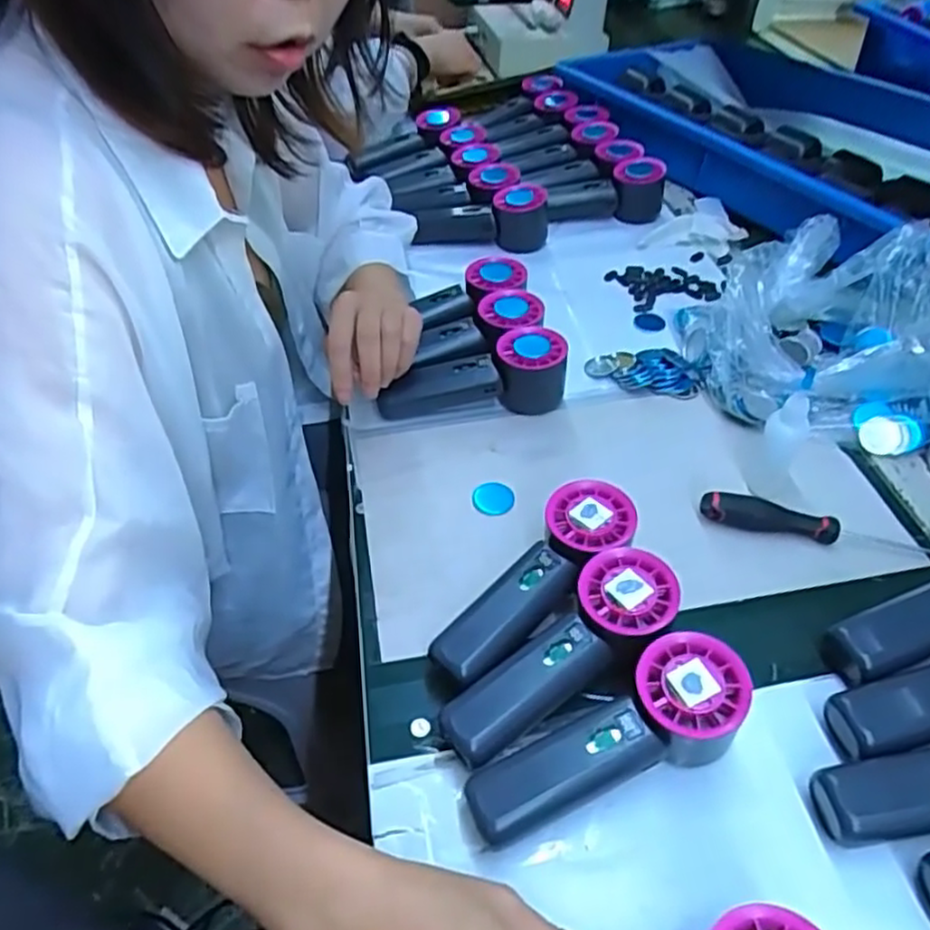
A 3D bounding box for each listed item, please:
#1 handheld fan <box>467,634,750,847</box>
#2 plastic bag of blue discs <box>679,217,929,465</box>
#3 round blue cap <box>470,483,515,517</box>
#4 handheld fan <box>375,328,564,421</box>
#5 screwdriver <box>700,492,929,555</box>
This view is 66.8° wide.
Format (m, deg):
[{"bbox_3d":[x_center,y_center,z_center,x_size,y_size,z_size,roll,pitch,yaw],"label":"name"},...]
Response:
[{"bbox_3d":[0.074,0.145,0.374,0.152,0.057,0.052,-16,47,-13],"label":"handheld fan"},{"bbox_3d":[0.323,-0.094,0.567,0.225,0.095,0.249,-10,46,-7],"label":"plastic bag of blue discs"},{"bbox_3d":[0.021,0.025,0.525,0.031,0.005,0.031,-1,46,1],"label":"round blue cap"},{"bbox_3d":[0.007,-0.071,0.581,0.151,0.054,0.057,-4,46,-2],"label":"handheld fan"},{"bbox_3d":[0.249,0.042,0.492,0.161,0.022,0.018,10,47,12],"label":"screwdriver"}]

